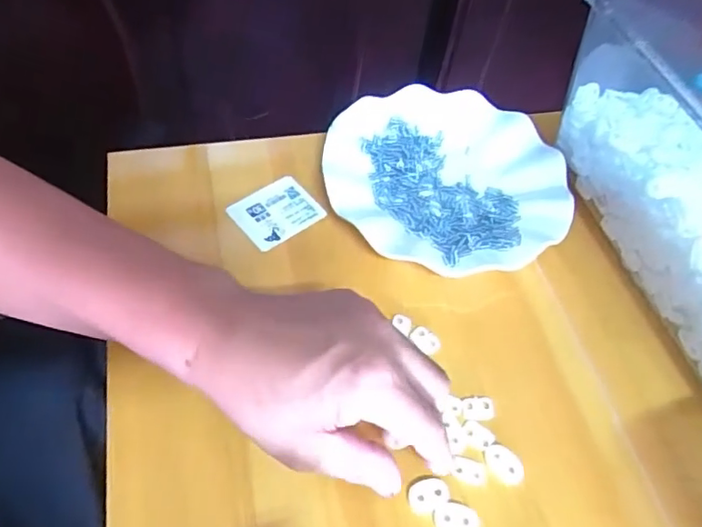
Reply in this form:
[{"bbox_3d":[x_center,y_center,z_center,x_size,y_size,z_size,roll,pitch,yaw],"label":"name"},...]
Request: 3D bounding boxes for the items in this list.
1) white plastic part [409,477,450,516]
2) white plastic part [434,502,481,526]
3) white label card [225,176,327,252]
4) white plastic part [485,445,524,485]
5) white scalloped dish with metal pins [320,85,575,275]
[{"bbox_3d":[0.043,0.128,0.311,0.022,0.004,0.016,-20,60,-18],"label":"white plastic part"},{"bbox_3d":[0.058,0.139,0.306,0.024,0.004,0.016,14,56,5],"label":"white plastic part"},{"bbox_3d":[-0.056,-0.038,0.422,0.058,0.004,0.047,-34,69,-24],"label":"white label card"},{"bbox_3d":[0.088,0.115,0.324,0.017,0.004,0.024,-27,62,-21],"label":"white plastic part"},{"bbox_3d":[0.073,-0.065,0.435,0.174,0.022,0.179,2,55,-3],"label":"white scalloped dish with metal pins"}]

